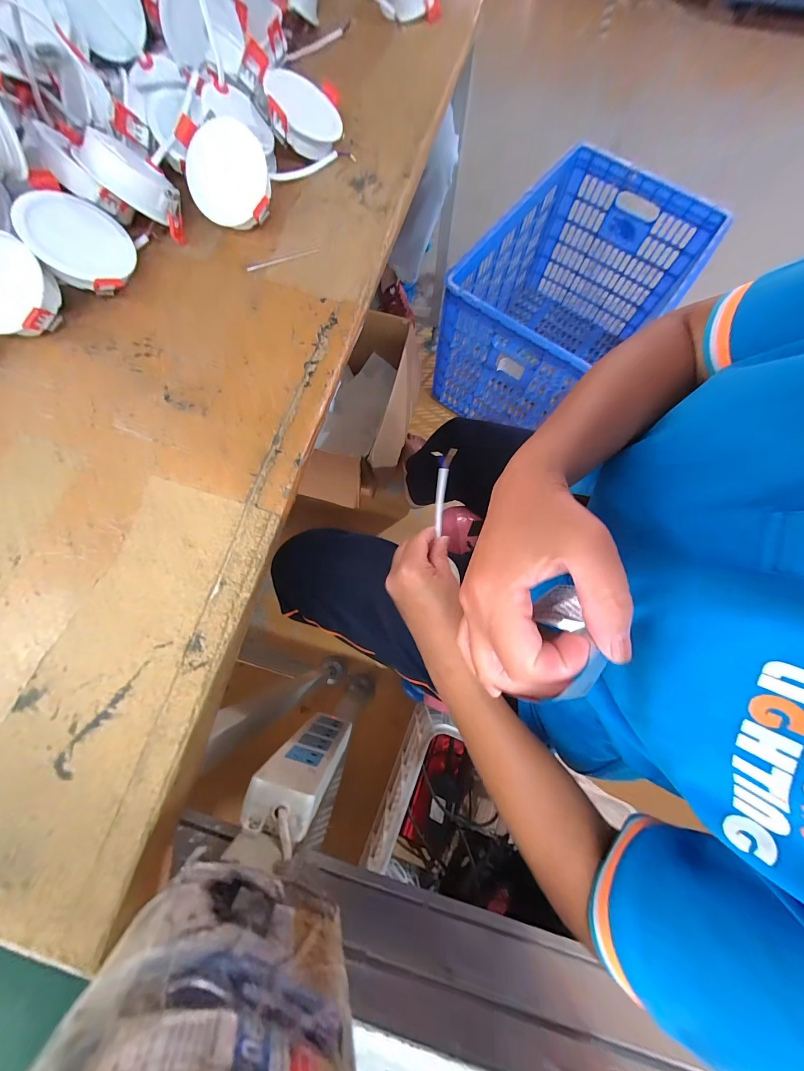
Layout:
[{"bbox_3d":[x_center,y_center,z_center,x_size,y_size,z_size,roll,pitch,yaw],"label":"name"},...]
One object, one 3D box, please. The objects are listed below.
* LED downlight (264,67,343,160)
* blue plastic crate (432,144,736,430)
[{"bbox_3d":[-0.098,-0.413,0.333,0.072,0.026,0.068,-2,79,-31],"label":"LED downlight"},{"bbox_3d":[0.465,-0.663,1.016,0.464,0.390,0.678,37,76,9],"label":"blue plastic crate"}]

